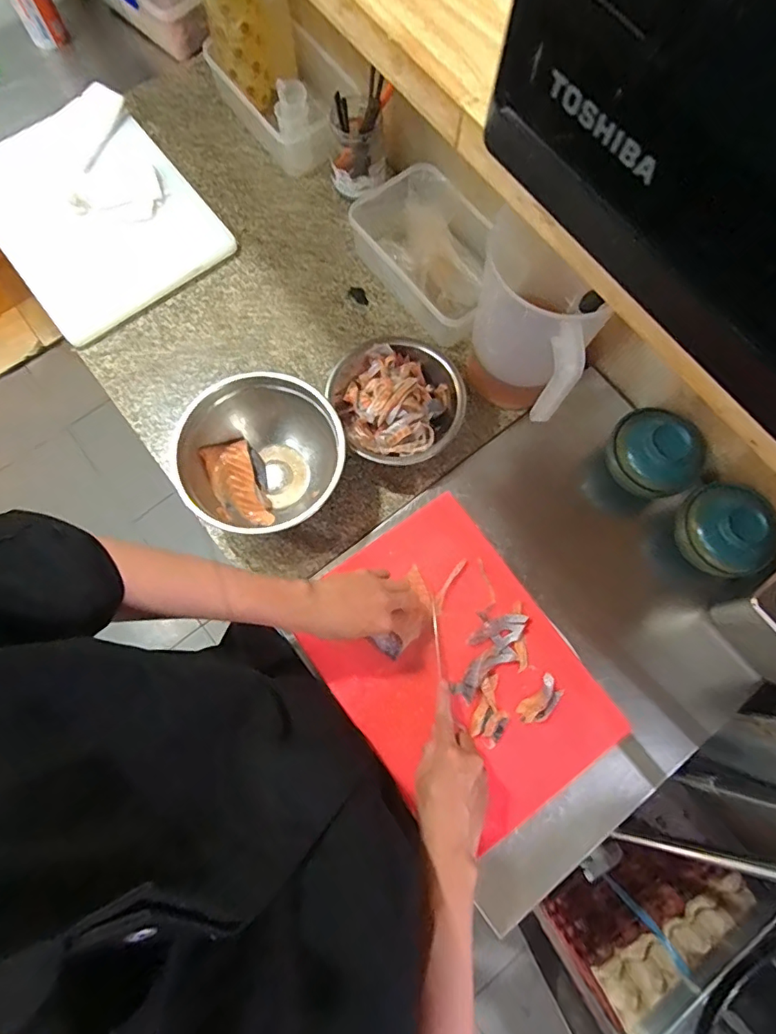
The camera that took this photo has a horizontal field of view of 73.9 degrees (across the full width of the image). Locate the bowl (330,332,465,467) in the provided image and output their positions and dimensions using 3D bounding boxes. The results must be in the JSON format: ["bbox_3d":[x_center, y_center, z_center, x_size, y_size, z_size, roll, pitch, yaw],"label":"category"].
[{"bbox_3d":[0.013,-0.160,0.723,0.163,0.079,0.180,-25,77,-7],"label":"bowl"}]

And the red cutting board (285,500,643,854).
[{"bbox_3d":[0.082,0.191,0.656,0.275,0.021,0.375,-35,79,-9],"label":"red cutting board"}]

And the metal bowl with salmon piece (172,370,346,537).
[{"bbox_3d":[-0.157,-0.069,0.681,0.195,0.112,0.202,0,76,-1],"label":"metal bowl with salmon piece"}]

